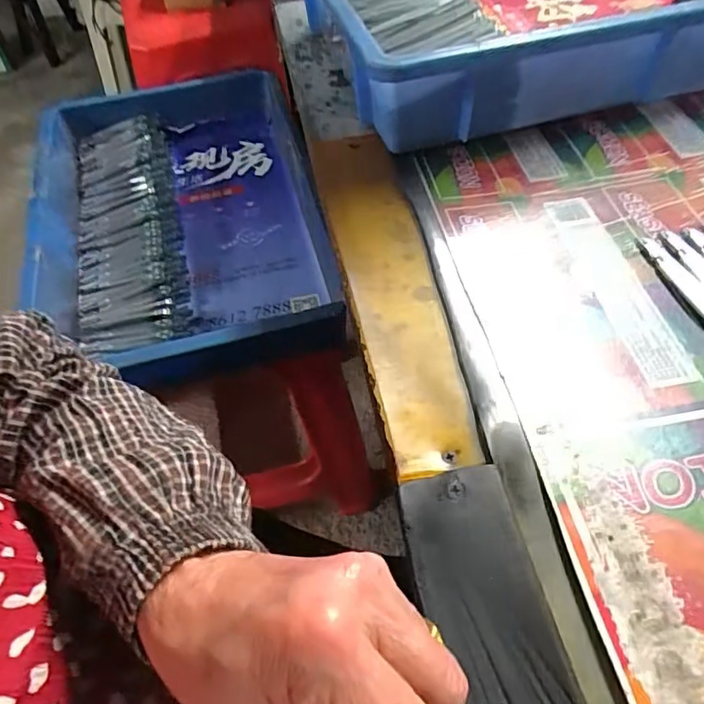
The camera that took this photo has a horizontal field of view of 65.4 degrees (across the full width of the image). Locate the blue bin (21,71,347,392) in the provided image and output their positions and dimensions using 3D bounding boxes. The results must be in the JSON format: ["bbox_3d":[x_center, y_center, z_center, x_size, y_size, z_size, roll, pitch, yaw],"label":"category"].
[{"bbox_3d":[-0.191,-0.163,0.613,0.294,0.079,0.419,-13,54,-4],"label":"blue bin"}]

